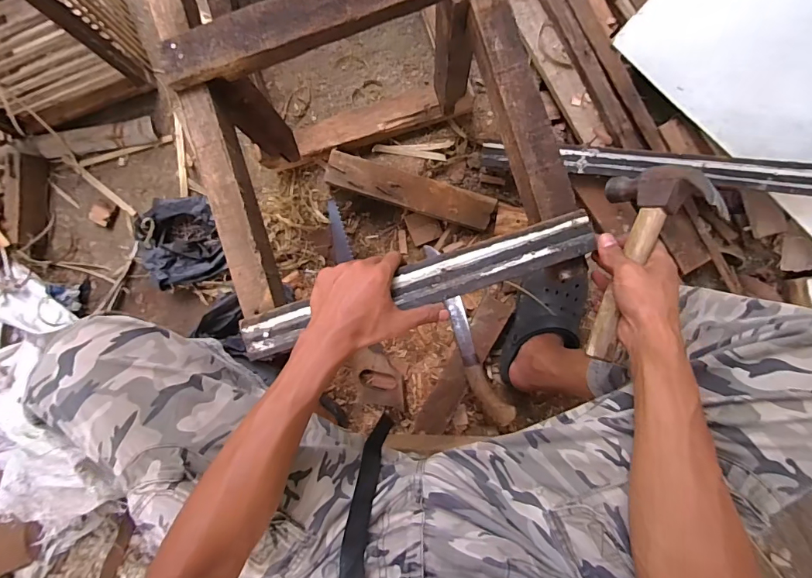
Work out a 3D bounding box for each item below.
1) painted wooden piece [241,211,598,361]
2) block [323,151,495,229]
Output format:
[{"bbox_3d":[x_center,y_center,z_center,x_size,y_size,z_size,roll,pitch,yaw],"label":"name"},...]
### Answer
[{"bbox_3d":[0.013,-0.003,0.486,0.403,0.013,0.049,-17,89,1],"label":"painted wooden piece"},{"bbox_3d":[0.007,-0.184,0.823,0.323,0.043,0.068,17,91,3],"label":"block"}]

